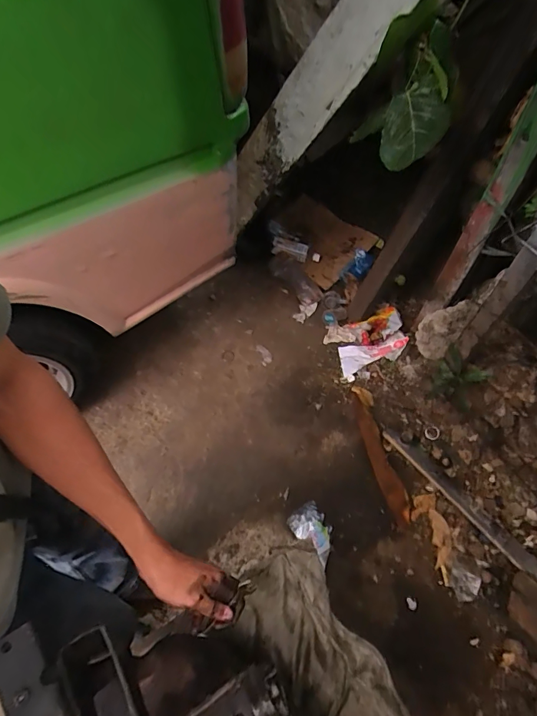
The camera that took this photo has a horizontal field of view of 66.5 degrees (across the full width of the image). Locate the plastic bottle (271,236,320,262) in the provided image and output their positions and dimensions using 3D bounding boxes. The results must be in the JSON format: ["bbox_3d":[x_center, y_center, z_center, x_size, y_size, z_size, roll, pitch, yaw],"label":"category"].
[{"bbox_3d":[0.110,-0.437,1.688,0.200,0.049,0.073,23,59,11],"label":"plastic bottle"}]

